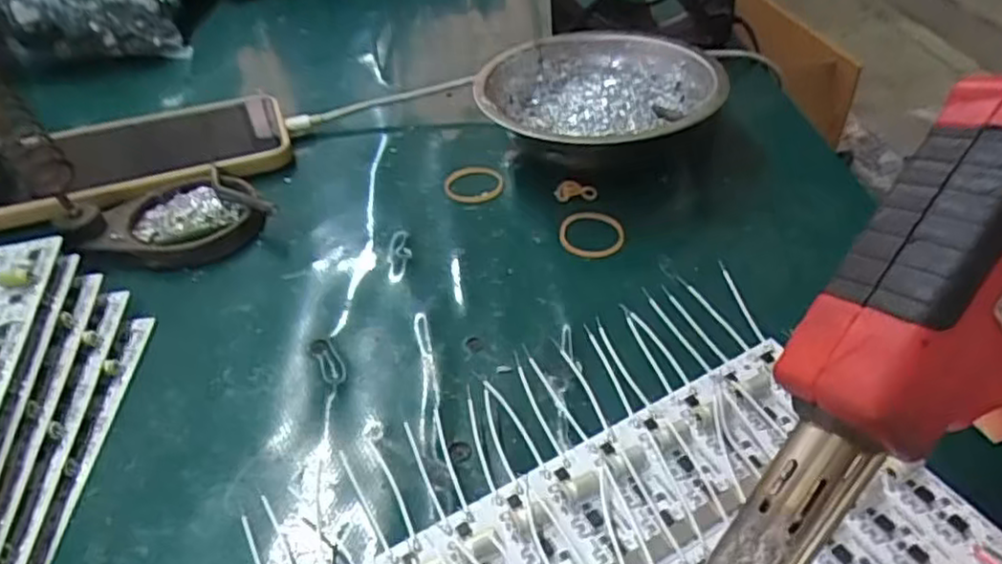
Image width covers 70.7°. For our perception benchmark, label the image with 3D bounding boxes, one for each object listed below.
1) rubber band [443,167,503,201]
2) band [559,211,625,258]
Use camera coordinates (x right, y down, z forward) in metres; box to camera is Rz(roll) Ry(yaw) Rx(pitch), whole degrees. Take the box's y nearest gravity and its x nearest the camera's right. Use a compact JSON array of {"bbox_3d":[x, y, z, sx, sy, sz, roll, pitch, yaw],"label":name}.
[{"bbox_3d":[-0.014,-0.052,0.373,0.030,0.004,0.033,2,42,9],"label":"rubber band"},{"bbox_3d":[0.042,-0.024,0.332,0.030,0.004,0.034,-9,42,-4],"label":"band"}]

